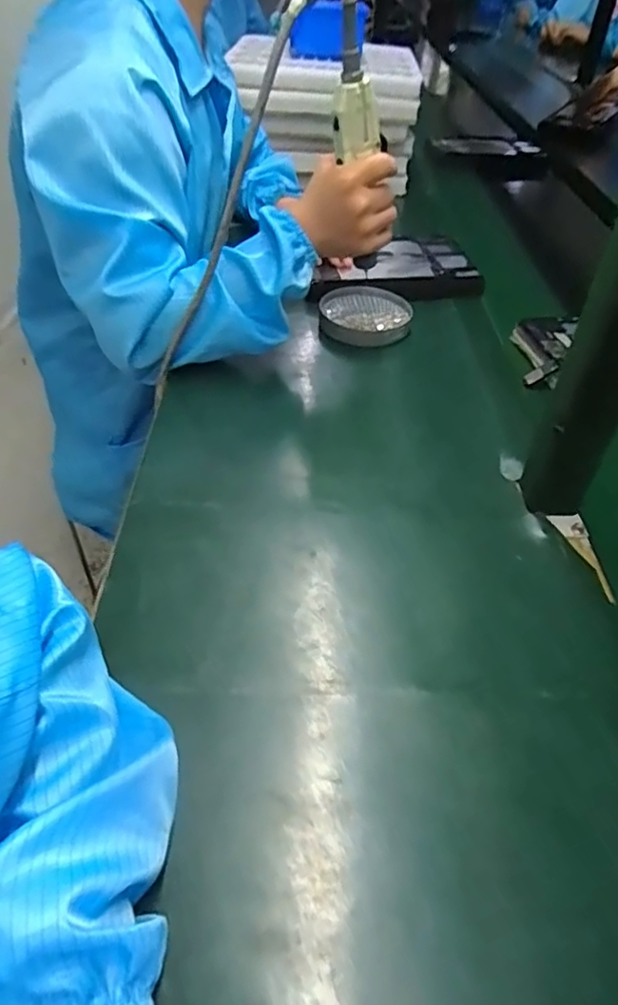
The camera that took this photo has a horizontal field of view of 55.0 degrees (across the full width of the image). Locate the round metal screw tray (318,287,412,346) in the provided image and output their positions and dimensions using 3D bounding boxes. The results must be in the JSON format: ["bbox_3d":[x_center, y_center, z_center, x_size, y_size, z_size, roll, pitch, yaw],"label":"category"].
[{"bbox_3d":[0.070,-0.234,0.734,0.111,0.018,0.123,8,47,1],"label":"round metal screw tray"}]

